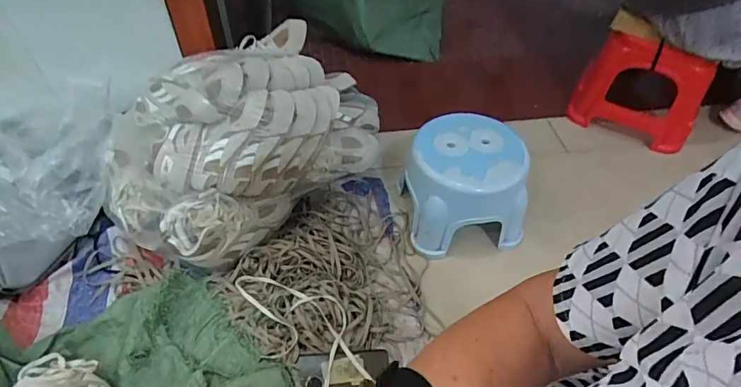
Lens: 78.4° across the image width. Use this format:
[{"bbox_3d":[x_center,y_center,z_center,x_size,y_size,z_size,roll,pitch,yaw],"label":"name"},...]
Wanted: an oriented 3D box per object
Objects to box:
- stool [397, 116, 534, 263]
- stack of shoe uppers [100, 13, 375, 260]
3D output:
[{"bbox_3d":[0.201,-0.017,0.997,0.239,0.204,0.223,-7,48,-9],"label":"stool"},{"bbox_3d":[-0.244,-0.135,0.957,0.600,0.254,0.331,-34,57,-29],"label":"stack of shoe uppers"}]

